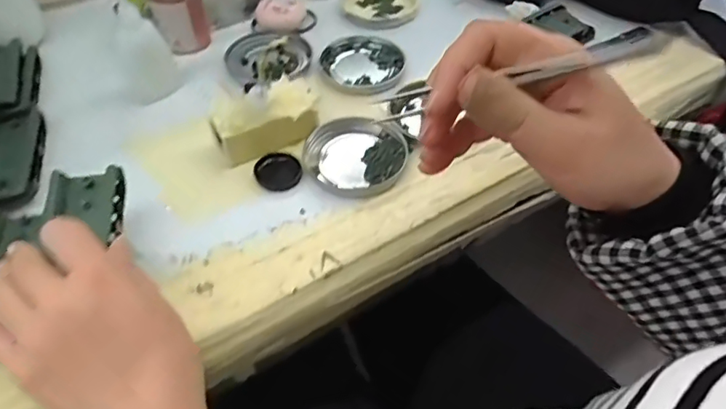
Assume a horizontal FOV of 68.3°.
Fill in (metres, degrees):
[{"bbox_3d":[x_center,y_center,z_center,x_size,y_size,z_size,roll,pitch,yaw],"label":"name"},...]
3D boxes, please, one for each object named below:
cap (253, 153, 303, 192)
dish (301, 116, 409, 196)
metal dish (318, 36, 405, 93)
[{"bbox_3d":[-0.065,-0.026,0.408,0.035,0.004,0.034,1,53,-1],"label":"cap"},{"bbox_3d":[-0.005,-0.041,0.417,0.076,0.012,0.071,1,53,-1],"label":"dish"},{"bbox_3d":[-0.001,-0.132,0.498,0.077,0.016,0.081,1,53,-1],"label":"metal dish"}]

